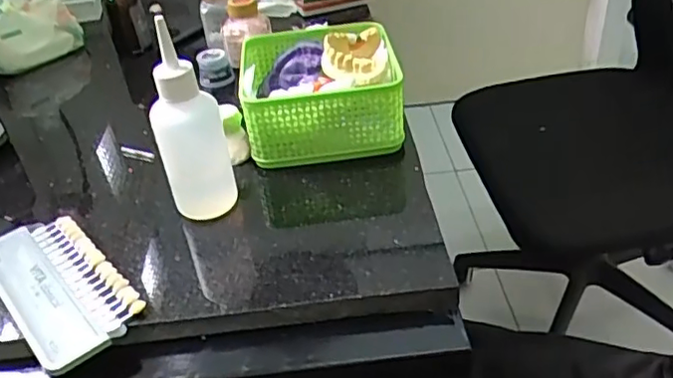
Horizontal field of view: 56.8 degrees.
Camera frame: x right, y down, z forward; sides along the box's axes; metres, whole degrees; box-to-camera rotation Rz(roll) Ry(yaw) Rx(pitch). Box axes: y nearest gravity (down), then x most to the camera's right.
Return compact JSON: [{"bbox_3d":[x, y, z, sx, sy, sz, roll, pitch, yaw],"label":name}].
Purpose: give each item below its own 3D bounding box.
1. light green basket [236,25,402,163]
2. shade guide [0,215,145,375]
[{"bbox_3d":[-0.013,-0.086,0.544,0.129,0.069,0.131,-7,36,-1],"label":"light green basket"},{"bbox_3d":[-0.189,0.063,0.421,0.066,0.009,0.146,-31,43,-30],"label":"shade guide"}]

